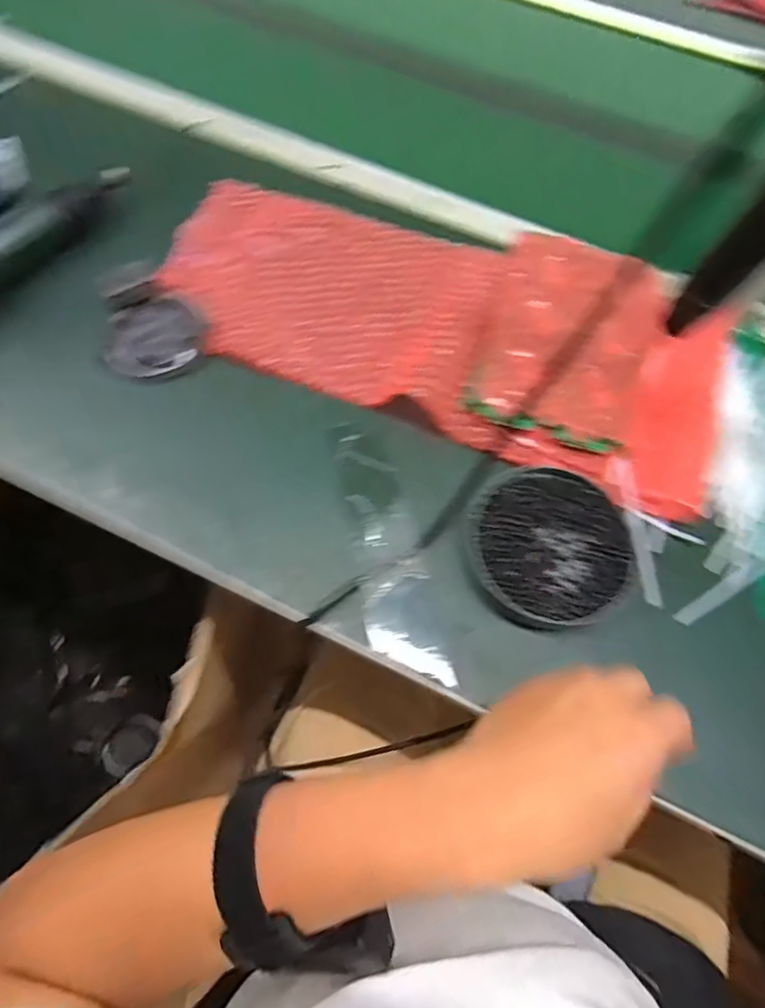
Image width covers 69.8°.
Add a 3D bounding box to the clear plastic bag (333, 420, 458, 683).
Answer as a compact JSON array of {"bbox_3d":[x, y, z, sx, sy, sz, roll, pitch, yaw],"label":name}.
[{"bbox_3d":[0.001,0.029,0.392,0.047,0.012,0.195,-12,67,-8],"label":"clear plastic bag"}]

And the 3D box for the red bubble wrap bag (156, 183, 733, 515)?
[{"bbox_3d":[0.047,-0.167,0.463,0.473,0.026,0.222,19,66,6],"label":"red bubble wrap bag"}]

